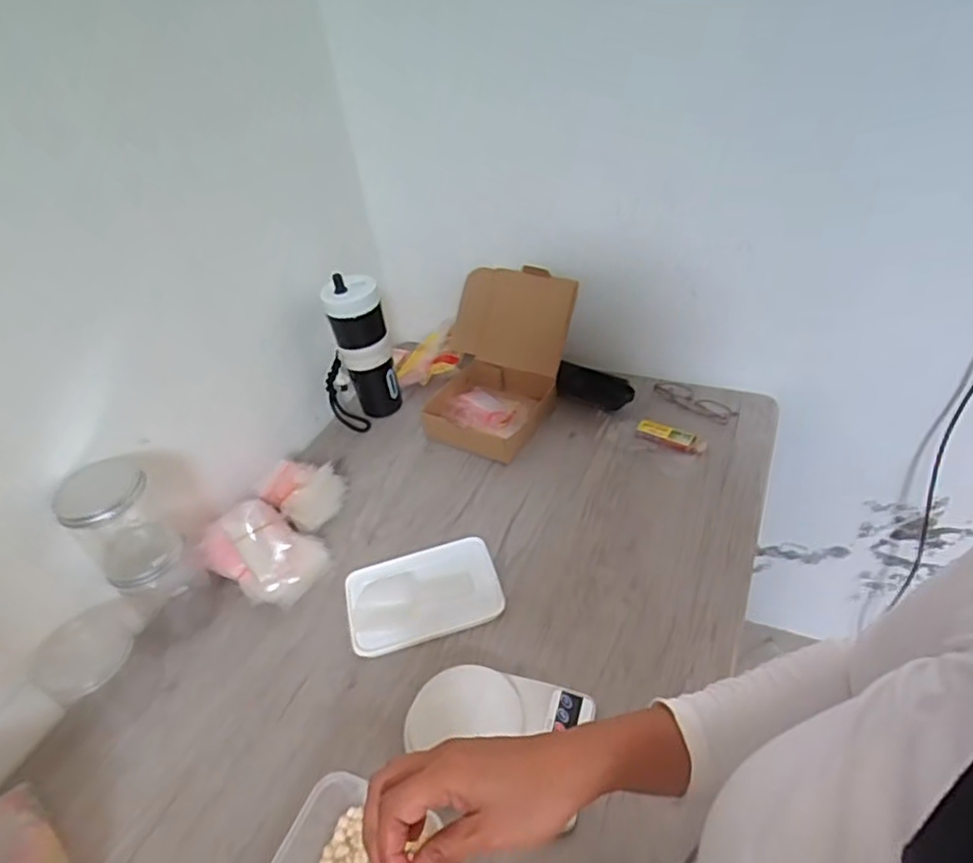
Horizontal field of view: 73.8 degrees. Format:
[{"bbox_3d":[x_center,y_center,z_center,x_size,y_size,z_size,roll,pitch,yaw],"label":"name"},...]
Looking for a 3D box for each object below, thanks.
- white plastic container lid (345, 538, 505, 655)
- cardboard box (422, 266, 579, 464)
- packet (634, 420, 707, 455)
[{"bbox_3d":[-0.079,0.197,0.803,0.185,0.011,0.126,-13,44,-9],"label":"white plastic container lid"},{"bbox_3d":[0.013,-0.107,0.993,0.198,0.173,0.247,9,44,18],"label":"cardboard box"},{"bbox_3d":[0.271,0.009,0.951,0.100,0.012,0.035,16,47,21],"label":"packet"}]

